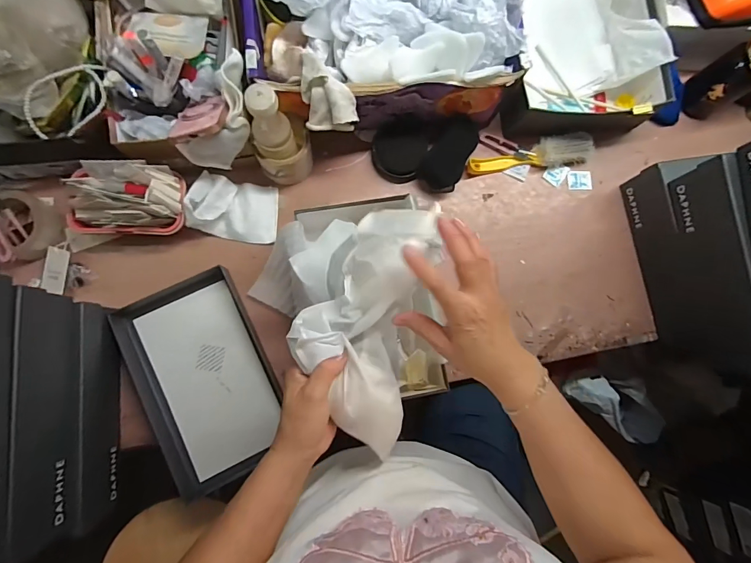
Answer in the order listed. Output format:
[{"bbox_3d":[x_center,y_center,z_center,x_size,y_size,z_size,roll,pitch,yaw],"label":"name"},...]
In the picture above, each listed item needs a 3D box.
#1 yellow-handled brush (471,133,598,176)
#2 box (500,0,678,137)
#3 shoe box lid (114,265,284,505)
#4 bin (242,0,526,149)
[{"bbox_3d":[0.271,-0.224,0.702,0.221,0.035,0.048,-8,83,-6],"label":"yellow-handled brush"},{"bbox_3d":[0.352,-0.420,0.702,0.260,0.100,0.321,-2,83,-5],"label":"box"},{"bbox_3d":[-0.263,0.151,0.613,0.188,0.031,0.302,-24,85,-7],"label":"shoe box lid"},{"bbox_3d":[0.007,-0.395,0.616,0.383,0.164,0.324,-4,83,-5],"label":"bin"}]

